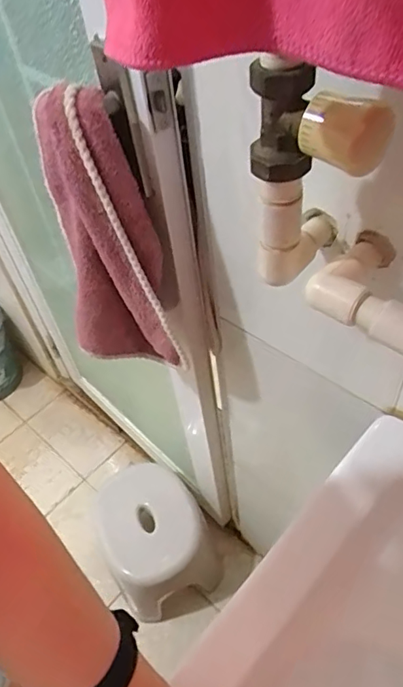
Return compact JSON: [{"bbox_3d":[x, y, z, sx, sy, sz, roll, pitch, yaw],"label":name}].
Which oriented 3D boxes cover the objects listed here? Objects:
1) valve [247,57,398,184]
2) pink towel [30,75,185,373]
[{"bbox_3d":[0.072,-0.128,0.312,0.036,0.073,0.097,-35,55,-21],"label":"valve"},{"bbox_3d":[-0.115,-0.107,0.589,0.113,0.328,0.160,-22,52,-13],"label":"pink towel"}]

